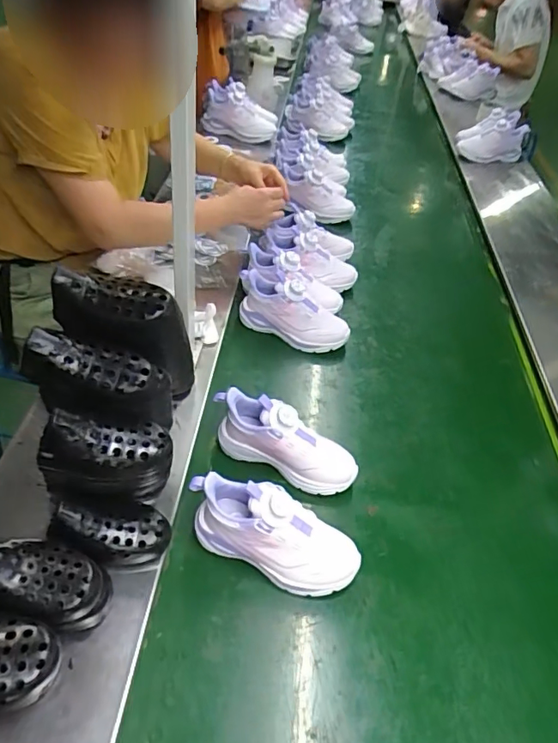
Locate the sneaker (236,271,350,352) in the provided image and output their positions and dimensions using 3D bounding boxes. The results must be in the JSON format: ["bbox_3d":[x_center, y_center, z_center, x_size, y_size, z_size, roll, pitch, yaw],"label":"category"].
[{"bbox_3d":[0.026,-0.111,0.905,0.213,0.119,0.074,28,47,3],"label":"sneaker"}]

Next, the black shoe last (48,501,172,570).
[{"bbox_3d":[-0.189,0.180,0.575,0.129,0.053,0.063,18,40,-22],"label":"black shoe last"}]

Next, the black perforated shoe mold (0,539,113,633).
[{"bbox_3d":[-0.233,0.215,0.507,0.116,0.113,0.075,11,47,7],"label":"black perforated shoe mold"}]

